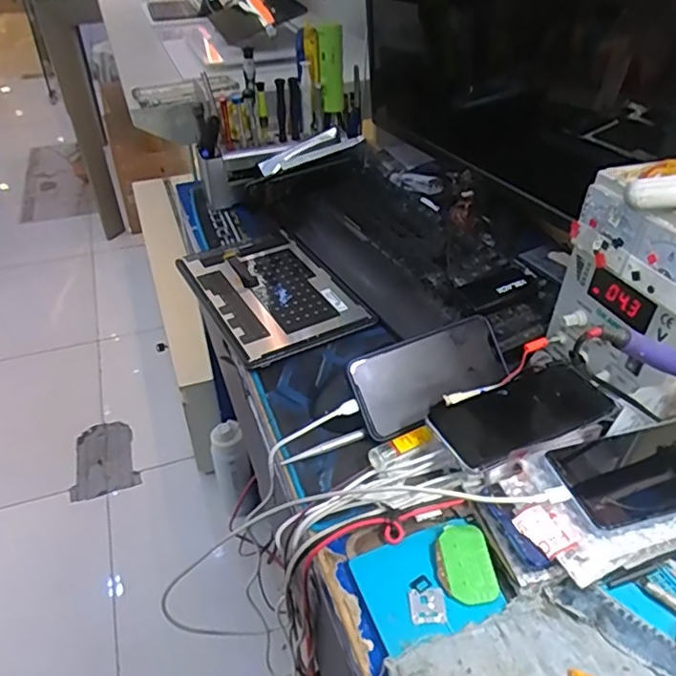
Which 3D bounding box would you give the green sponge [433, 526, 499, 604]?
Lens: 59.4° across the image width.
[{"bbox_3d":[0.094,0.168,0.442,0.040,0.010,0.059,-5,38,-6],"label":"green sponge"}]

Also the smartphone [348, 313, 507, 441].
[{"bbox_3d":[0.090,0.034,0.565,0.159,0.014,0.076,-21,85,-19],"label":"smartphone"}]

